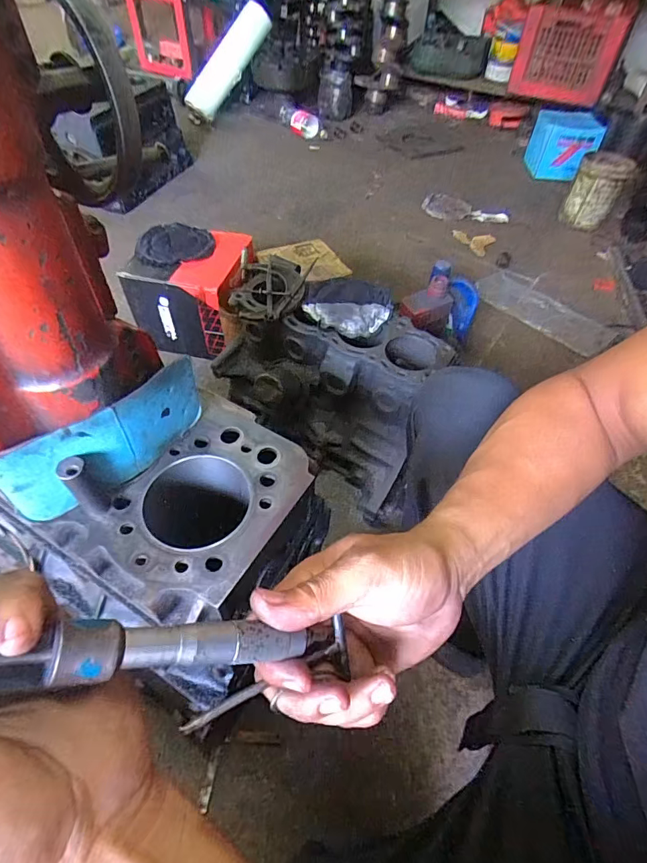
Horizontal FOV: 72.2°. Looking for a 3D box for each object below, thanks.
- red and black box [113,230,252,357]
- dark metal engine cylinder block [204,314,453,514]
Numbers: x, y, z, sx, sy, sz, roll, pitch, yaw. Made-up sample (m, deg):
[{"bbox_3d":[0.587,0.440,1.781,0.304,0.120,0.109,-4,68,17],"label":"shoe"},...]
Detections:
[{"bbox_3d":[-0.294,-0.334,1.091,0.249,0.219,0.259,19,53,12],"label":"red and black box"},{"bbox_3d":[0.004,-0.080,0.864,0.393,0.272,0.218,29,55,18],"label":"dark metal engine cylinder block"}]

